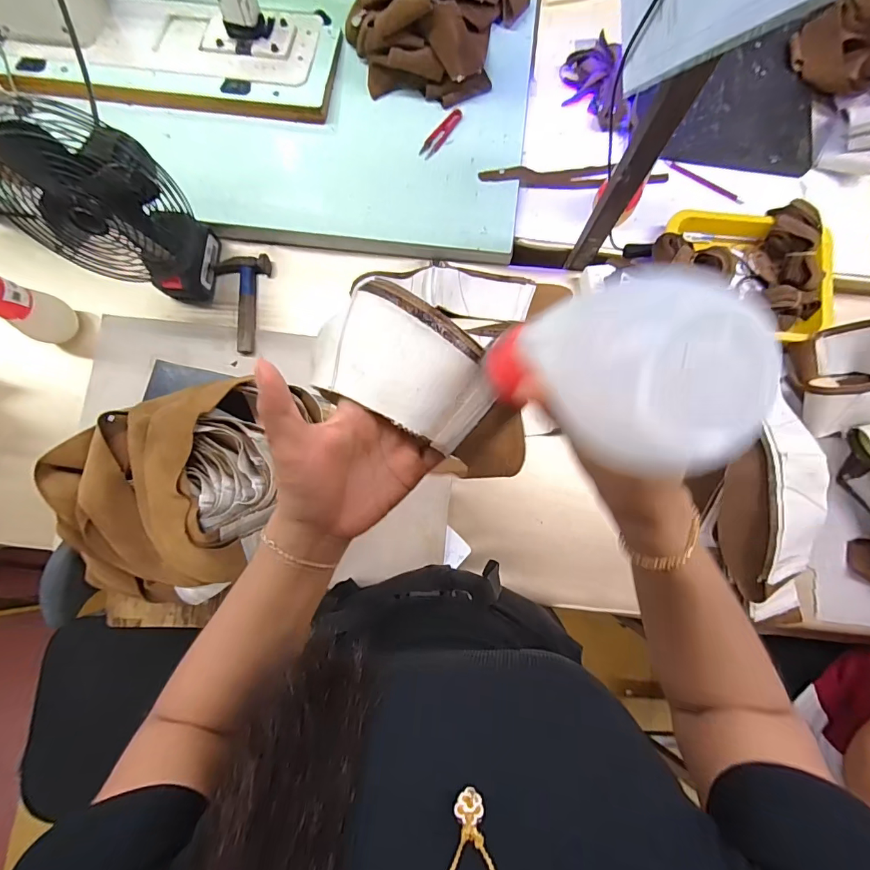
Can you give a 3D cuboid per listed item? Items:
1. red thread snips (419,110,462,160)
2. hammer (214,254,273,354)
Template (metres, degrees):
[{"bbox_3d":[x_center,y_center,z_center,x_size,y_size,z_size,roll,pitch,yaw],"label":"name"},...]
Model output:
[{"bbox_3d":[0.010,-0.499,0.714,0.025,0.009,0.095,39,83,5],"label":"red thread snips"},{"bbox_3d":[-0.320,-0.214,0.692,0.078,0.024,0.161,8,81,0],"label":"hammer"}]

